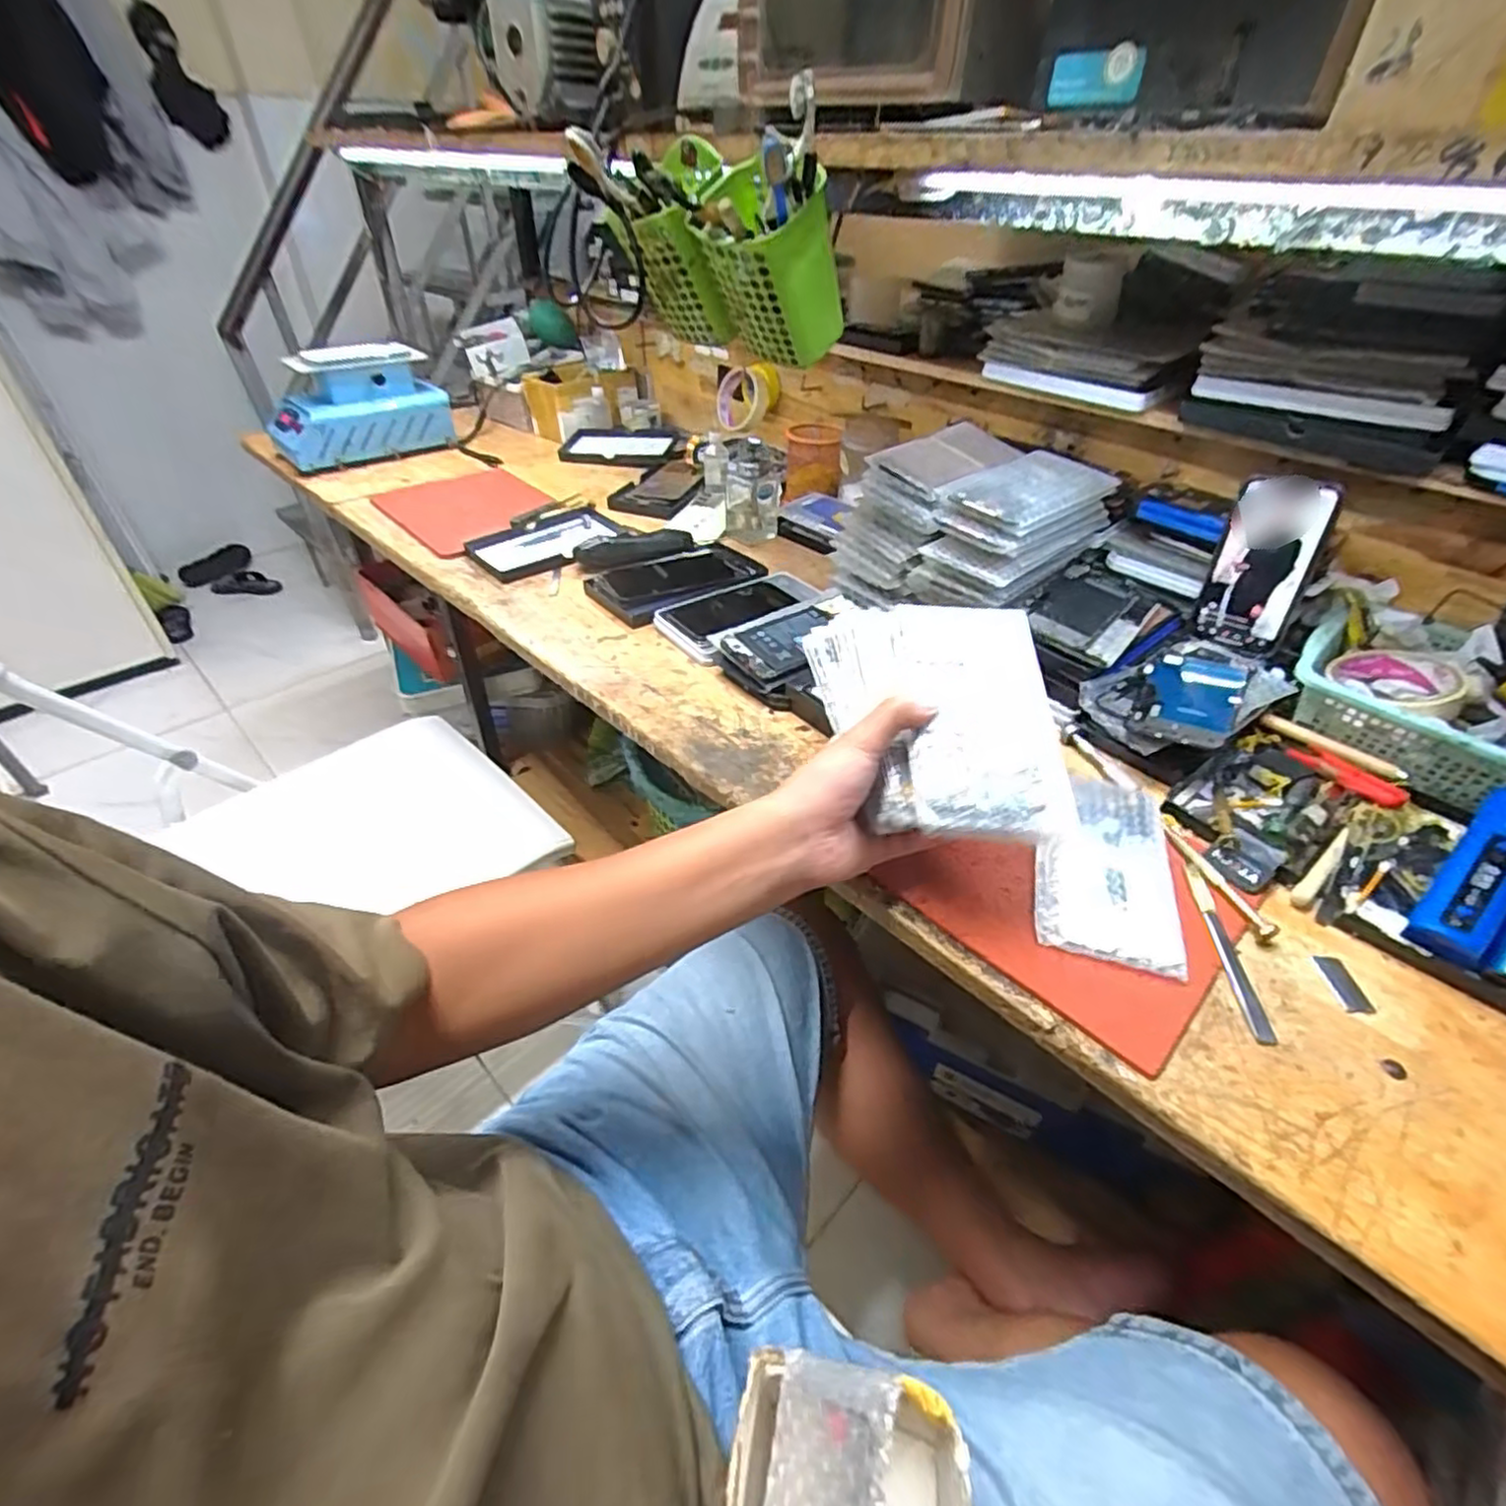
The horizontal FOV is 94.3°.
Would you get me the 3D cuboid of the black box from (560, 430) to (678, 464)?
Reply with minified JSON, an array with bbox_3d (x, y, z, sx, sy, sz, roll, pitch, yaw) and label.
[{"bbox_3d":[-0.224,-0.513,1.178,0.185,0.029,0.146,8,41,8],"label":"black box"}]

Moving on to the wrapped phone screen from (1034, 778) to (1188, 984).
[{"bbox_3d":[0.246,0.079,0.492,0.088,0.017,0.166,13,42,13],"label":"wrapped phone screen"}]

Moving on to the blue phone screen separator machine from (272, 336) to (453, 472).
[{"bbox_3d":[-0.609,-0.541,1.066,0.140,0.148,0.247,33,50,32],"label":"blue phone screen separator machine"}]

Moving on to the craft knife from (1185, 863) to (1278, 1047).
[{"bbox_3d":[0.301,0.123,0.445,0.015,0.012,0.126,3,40,2],"label":"craft knife"}]

